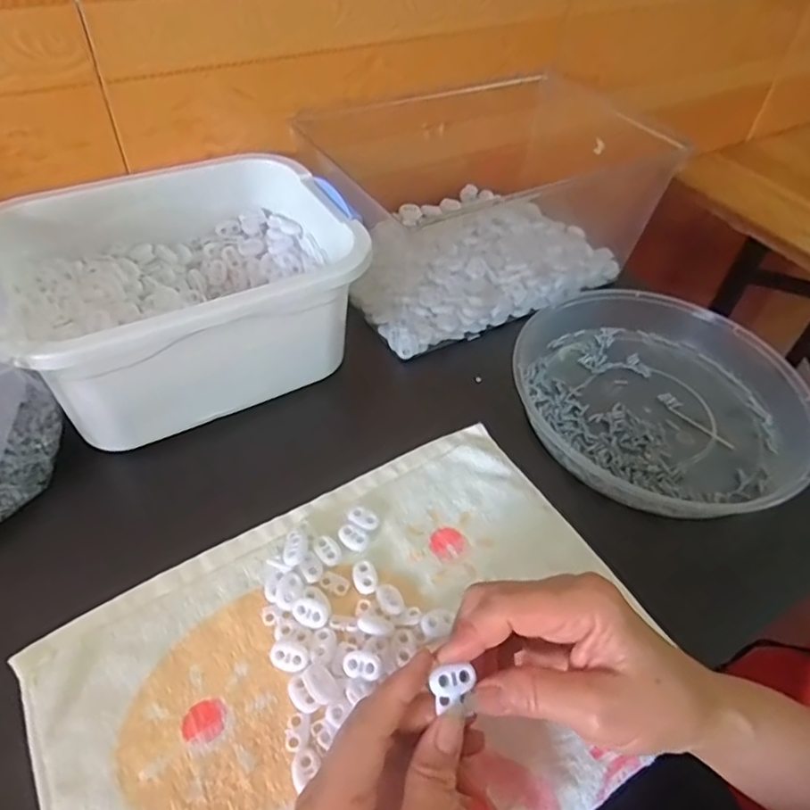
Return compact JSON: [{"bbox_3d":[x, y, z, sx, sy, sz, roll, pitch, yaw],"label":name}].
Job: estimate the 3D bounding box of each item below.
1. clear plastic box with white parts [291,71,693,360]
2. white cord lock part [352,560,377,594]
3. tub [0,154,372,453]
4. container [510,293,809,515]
[{"bbox_3d":[0.066,-0.201,0.575,0.287,0.132,0.215,-23,53,-24],"label":"clear plastic box with white parts"},{"bbox_3d":[-0.025,0.109,0.375,0.015,0.004,0.022,-8,49,-11],"label":"white cord lock part"},{"bbox_3d":[-0.166,-0.092,0.453,0.244,0.093,0.191,-22,53,-23],"label":"tub"},{"bbox_3d":[0.204,-0.008,0.479,0.227,0.049,0.222,2,48,-2],"label":"container"}]

